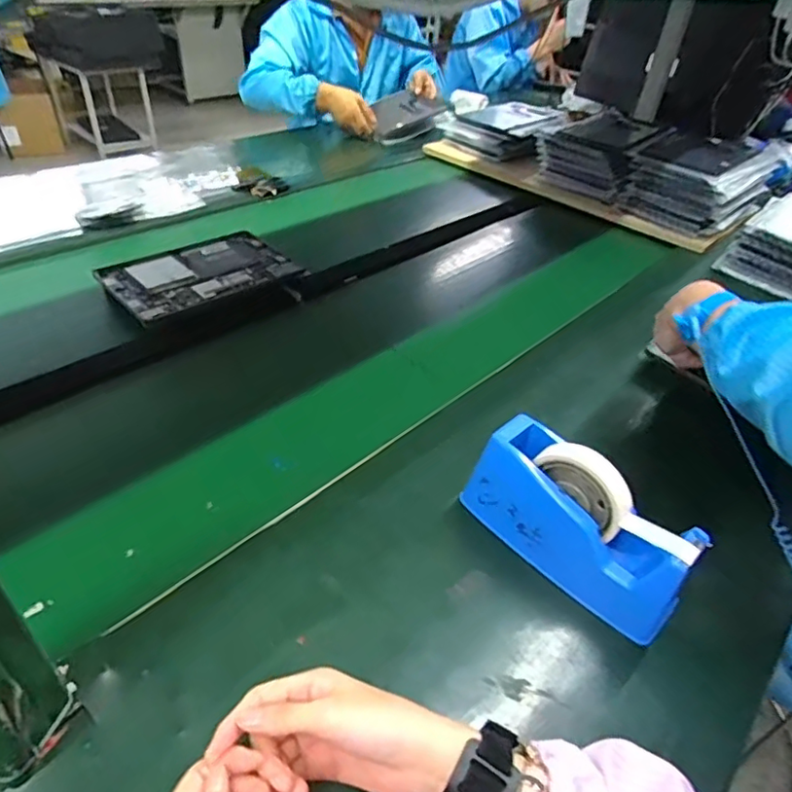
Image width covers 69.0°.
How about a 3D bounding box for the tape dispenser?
[{"bbox_3d":[0.158,0.111,0.512,0.061,0.114,0.200,-28,50,-35],"label":"tape dispenser"}]

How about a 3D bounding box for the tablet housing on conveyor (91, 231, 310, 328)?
[{"bbox_3d":[-0.280,-0.183,0.832,0.251,0.015,0.168,-27,50,-34],"label":"tablet housing on conveyor"}]

